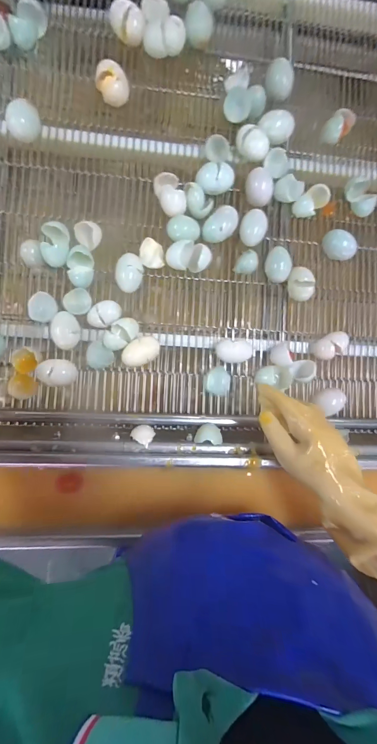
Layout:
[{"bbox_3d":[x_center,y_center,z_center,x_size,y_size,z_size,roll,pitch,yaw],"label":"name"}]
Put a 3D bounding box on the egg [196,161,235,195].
[{"bbox_3d":[0.044,-0.320,0.510,0.065,0.041,0.044,1,87,-7],"label":"egg"}]

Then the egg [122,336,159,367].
[{"bbox_3d":[-0.077,-0.033,0.490,0.062,0.034,0.038,-32,91,-8],"label":"egg"}]

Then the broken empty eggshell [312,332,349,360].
[{"bbox_3d":[0.252,-0.046,0.532,0.061,0.042,0.044,-19,89,-8],"label":"broken empty eggshell"}]

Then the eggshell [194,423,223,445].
[{"bbox_3d":[0.031,0.096,0.479,0.041,0.042,0.030,8,86,-7],"label":"eggshell"}]

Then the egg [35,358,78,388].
[{"bbox_3d":[-0.204,0.001,0.472,0.055,0.043,0.041,4,86,-7],"label":"egg"}]

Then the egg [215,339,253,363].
[{"bbox_3d":[0.075,-0.033,0.506,0.060,0.036,0.036,-2,87,-7],"label":"egg"}]

